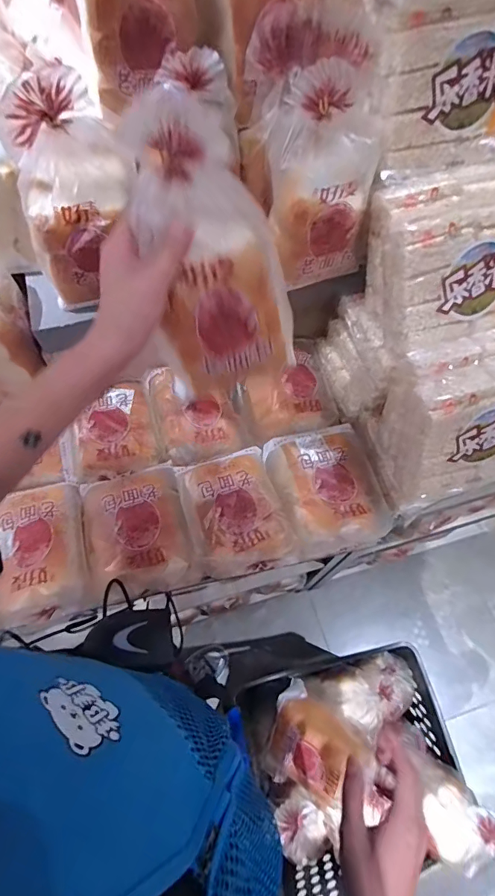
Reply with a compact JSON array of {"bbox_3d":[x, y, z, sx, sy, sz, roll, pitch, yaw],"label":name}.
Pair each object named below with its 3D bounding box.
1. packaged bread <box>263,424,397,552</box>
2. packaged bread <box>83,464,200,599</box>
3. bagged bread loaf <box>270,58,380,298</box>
[{"bbox_3d":[0.140,0.059,0.691,0.172,0.048,0.202,-17,66,-10],"label":"packaged bread"},{"bbox_3d":[-0.170,0.120,0.633,0.155,0.047,0.183,-14,65,-8],"label":"packaged bread"},{"bbox_3d":[0.097,-0.342,0.562,0.134,0.229,0.090,-13,65,-8],"label":"bagged bread loaf"}]

